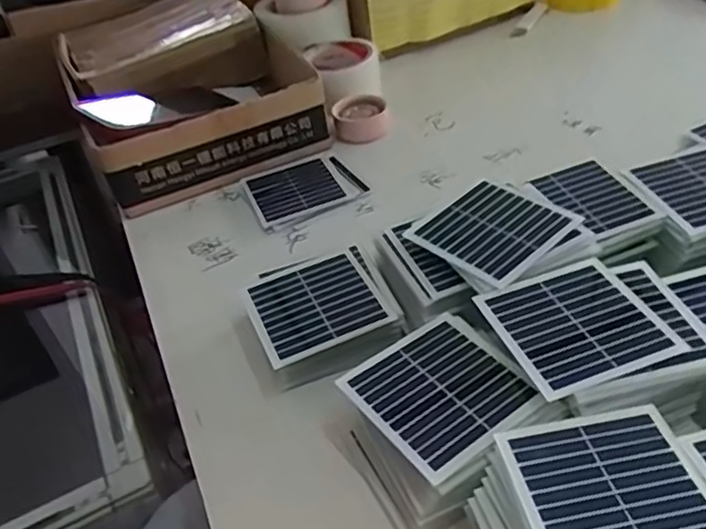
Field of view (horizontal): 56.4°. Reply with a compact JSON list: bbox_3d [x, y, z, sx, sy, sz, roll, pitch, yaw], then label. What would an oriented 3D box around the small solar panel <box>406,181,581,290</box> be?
[{"bbox_3d":[0.097,-0.026,0.463,0.085,0.008,0.087,-36,47,-23],"label":"small solar panel"}]

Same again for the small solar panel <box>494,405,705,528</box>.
[{"bbox_3d":[0.126,0.111,0.318,0.088,0.005,0.089,-12,39,-2],"label":"small solar panel"}]

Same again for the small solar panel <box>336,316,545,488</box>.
[{"bbox_3d":[0.051,0.071,0.382,0.090,0.005,0.088,-31,44,-24],"label":"small solar panel"}]

